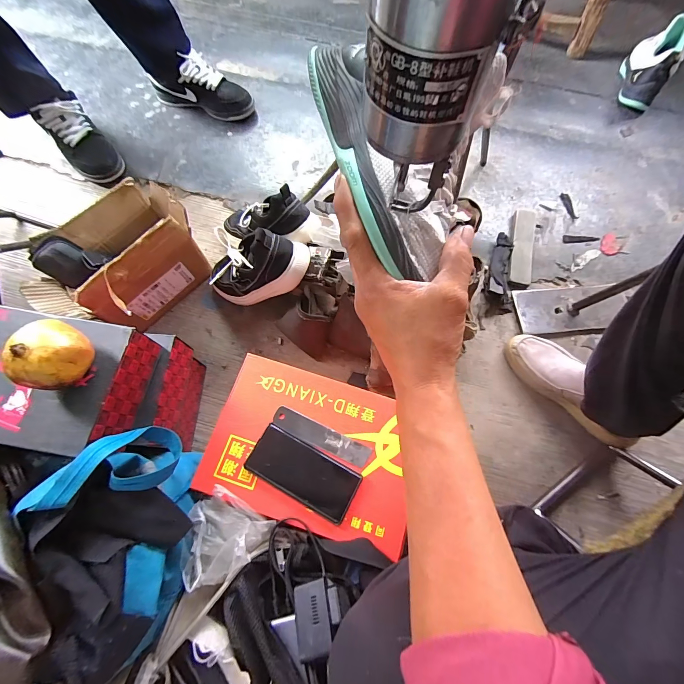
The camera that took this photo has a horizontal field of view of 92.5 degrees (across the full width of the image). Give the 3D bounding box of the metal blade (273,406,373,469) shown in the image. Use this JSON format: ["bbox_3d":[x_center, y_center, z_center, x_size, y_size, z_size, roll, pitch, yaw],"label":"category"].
[{"bbox_3d":[-0.033,0.149,0.517,0.160,0.004,0.034,25,69,4],"label":"metal blade"}]

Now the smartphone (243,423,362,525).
[{"bbox_3d":[-0.058,0.196,0.495,0.163,0.012,0.078,28,73,7],"label":"smartphone"}]

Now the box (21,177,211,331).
[{"bbox_3d":[-0.396,-0.134,0.630,0.143,0.199,0.263,35,74,9],"label":"box"}]

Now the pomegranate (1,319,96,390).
[{"bbox_3d":[-0.337,0.016,0.388,0.065,0.077,0.080,15,72,3],"label":"pomegranate"}]

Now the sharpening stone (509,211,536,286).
[{"bbox_3d":[0.425,-0.229,0.772,0.056,0.016,0.195,13,72,3],"label":"sharpening stone"}]

